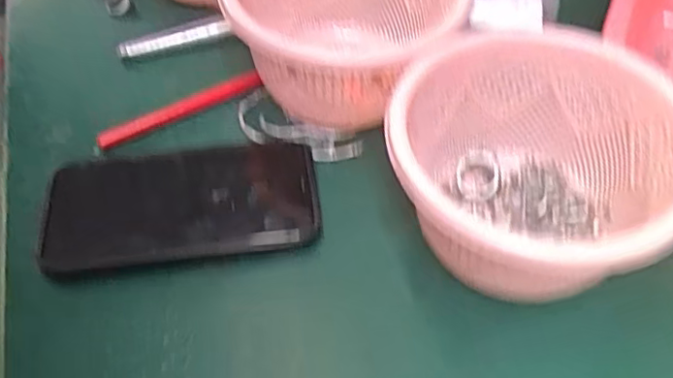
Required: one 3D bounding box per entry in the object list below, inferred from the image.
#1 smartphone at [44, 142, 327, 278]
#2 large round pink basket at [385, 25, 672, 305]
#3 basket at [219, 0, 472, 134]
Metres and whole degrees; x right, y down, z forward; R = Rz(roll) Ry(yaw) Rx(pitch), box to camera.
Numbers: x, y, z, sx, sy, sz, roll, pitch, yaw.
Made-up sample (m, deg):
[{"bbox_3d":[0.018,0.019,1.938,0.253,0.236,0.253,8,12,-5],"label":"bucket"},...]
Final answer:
[{"bbox_3d":[-0.092,0.008,0.378,0.158,0.016,0.081,-8,53,-4],"label":"smartphone"},{"bbox_3d":[0.104,-0.004,0.339,0.136,0.085,0.141,-1,53,2],"label":"large round pink basket"},{"bbox_3d":[0.005,-0.102,0.417,0.138,0.094,0.142,-2,57,-2],"label":"basket"}]

